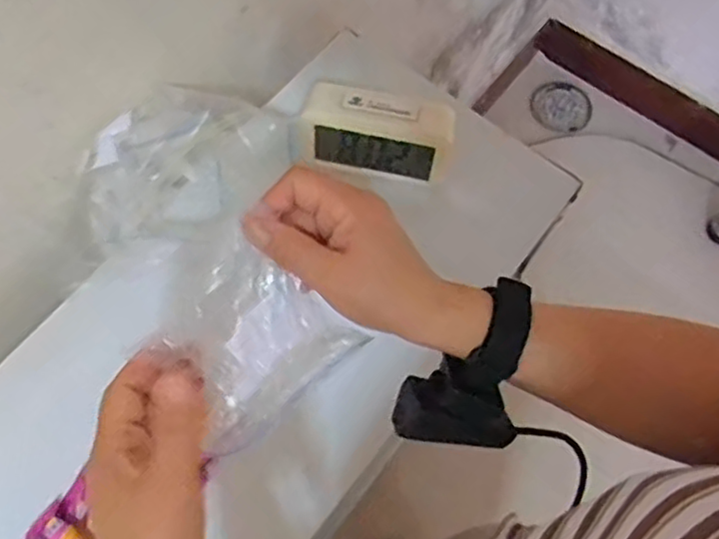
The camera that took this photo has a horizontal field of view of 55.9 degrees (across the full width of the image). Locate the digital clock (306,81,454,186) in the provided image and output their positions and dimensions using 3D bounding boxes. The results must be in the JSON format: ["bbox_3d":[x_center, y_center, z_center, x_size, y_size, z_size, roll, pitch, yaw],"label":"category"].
[{"bbox_3d":[0.016,-0.126,0.633,0.137,0.075,0.052,12,68,4],"label":"digital clock"}]

